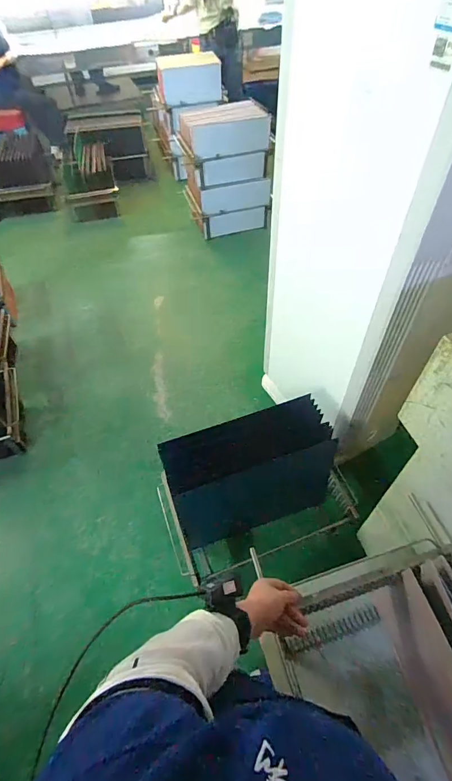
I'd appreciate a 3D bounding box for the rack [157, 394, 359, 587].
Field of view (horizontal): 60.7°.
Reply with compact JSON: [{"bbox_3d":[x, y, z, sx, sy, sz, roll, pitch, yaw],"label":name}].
[{"bbox_3d":[0.105,0.346,1.420,0.611,0.331,0.436,-15,54,-9],"label":"rack"}]

